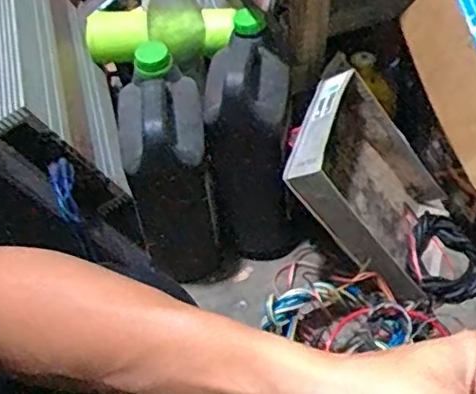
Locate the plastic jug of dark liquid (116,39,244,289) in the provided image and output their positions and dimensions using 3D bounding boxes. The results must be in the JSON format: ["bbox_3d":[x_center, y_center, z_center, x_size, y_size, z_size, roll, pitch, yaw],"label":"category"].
[{"bbox_3d":[-0.100,-0.045,0.925,0.127,0.310,0.172,-17,53,-9],"label":"plastic jug of dark liquid"}]

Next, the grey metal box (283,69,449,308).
[{"bbox_3d":[0.194,-0.026,0.924,0.072,0.292,0.242,-6,45,40],"label":"grey metal box"}]

